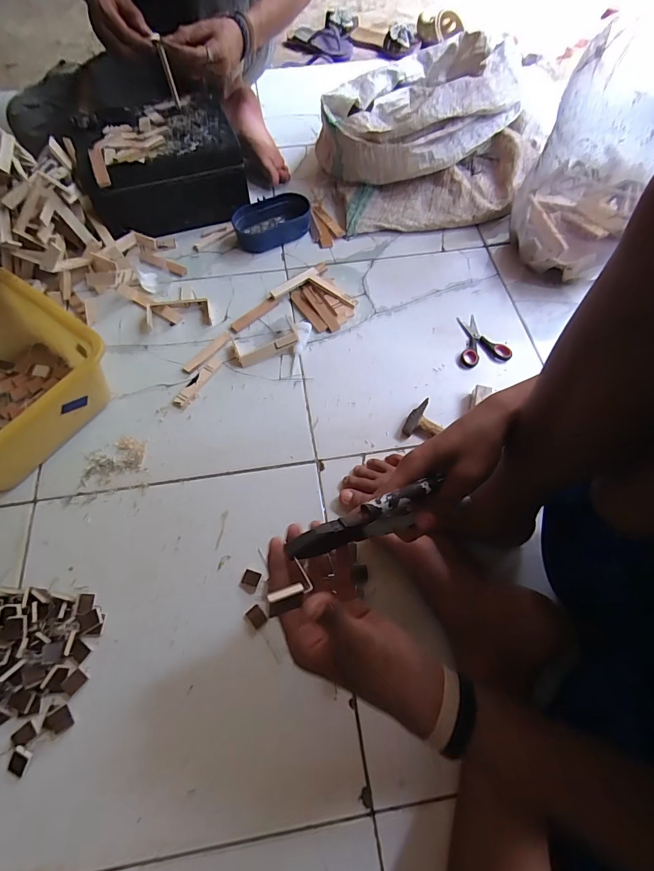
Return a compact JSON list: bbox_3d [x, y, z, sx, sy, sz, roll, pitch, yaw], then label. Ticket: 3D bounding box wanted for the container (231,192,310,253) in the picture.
[{"bbox_3d":[-0.105,-0.416,0.771,0.148,0.053,0.092,-13,64,-7],"label":"container"}]

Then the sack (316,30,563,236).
[{"bbox_3d":[0.192,-0.620,0.806,0.424,0.178,0.410,-15,65,-8],"label":"sack"}]

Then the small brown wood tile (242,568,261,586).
[{"bbox_3d":[-0.096,0.181,0.500,0.022,0.007,0.018,18,65,8],"label":"small brown wood tile"}]

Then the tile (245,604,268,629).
[{"bbox_3d":[-0.086,0.221,0.482,0.019,0.005,0.023,-41,71,-19],"label":"tile"}]

